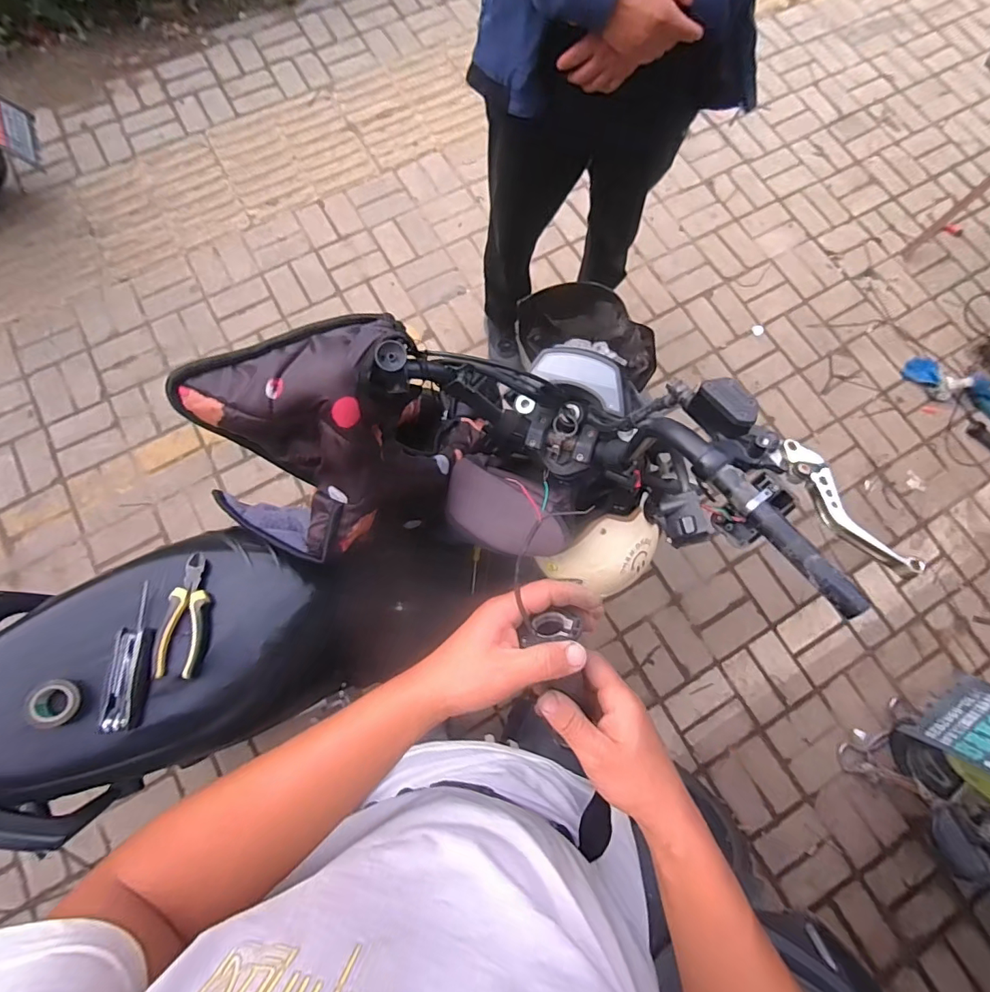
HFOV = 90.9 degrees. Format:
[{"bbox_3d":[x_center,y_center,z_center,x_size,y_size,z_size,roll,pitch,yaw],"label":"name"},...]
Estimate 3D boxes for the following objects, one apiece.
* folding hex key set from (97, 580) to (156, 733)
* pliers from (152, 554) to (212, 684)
[{"bbox_3d":[-0.447,0.196,0.599,0.043,0.024,0.166,6,68,-33],"label":"folding hex key set"},{"bbox_3d":[-0.396,0.151,0.626,0.050,0.020,0.152,5,71,-14],"label":"pliers"}]

